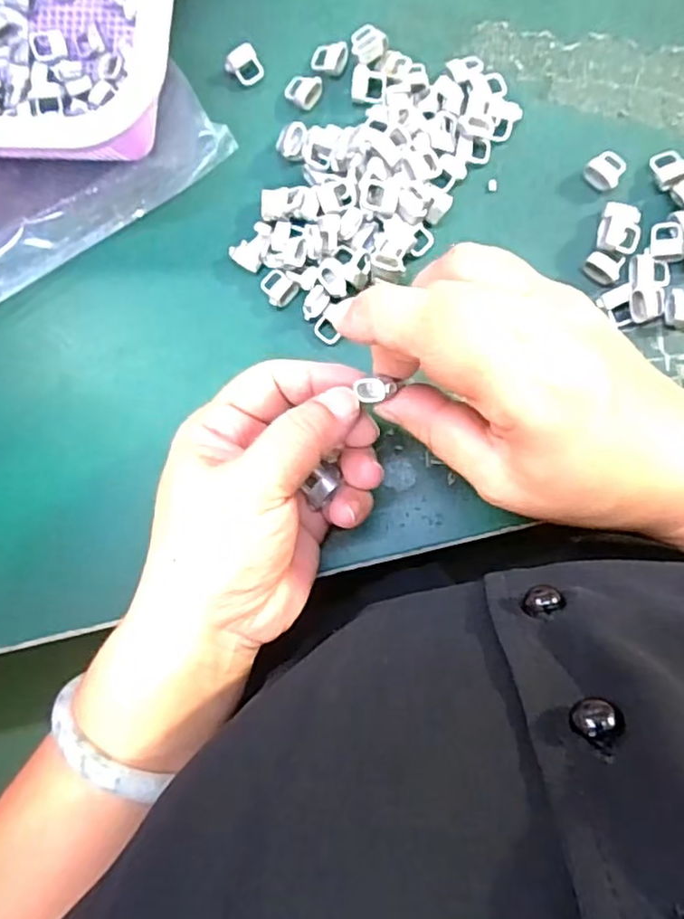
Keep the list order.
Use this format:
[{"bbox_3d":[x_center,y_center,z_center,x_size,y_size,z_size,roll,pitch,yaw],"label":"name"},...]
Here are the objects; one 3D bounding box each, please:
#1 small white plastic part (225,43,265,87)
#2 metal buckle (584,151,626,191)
[{"bbox_3d":[-0.048,-0.195,0.317,0.016,0.006,0.018,-32,81,2],"label":"small white plastic part"},{"bbox_3d":[0.119,-0.130,0.289,0.015,0.007,0.016,42,90,10],"label":"metal buckle"}]

